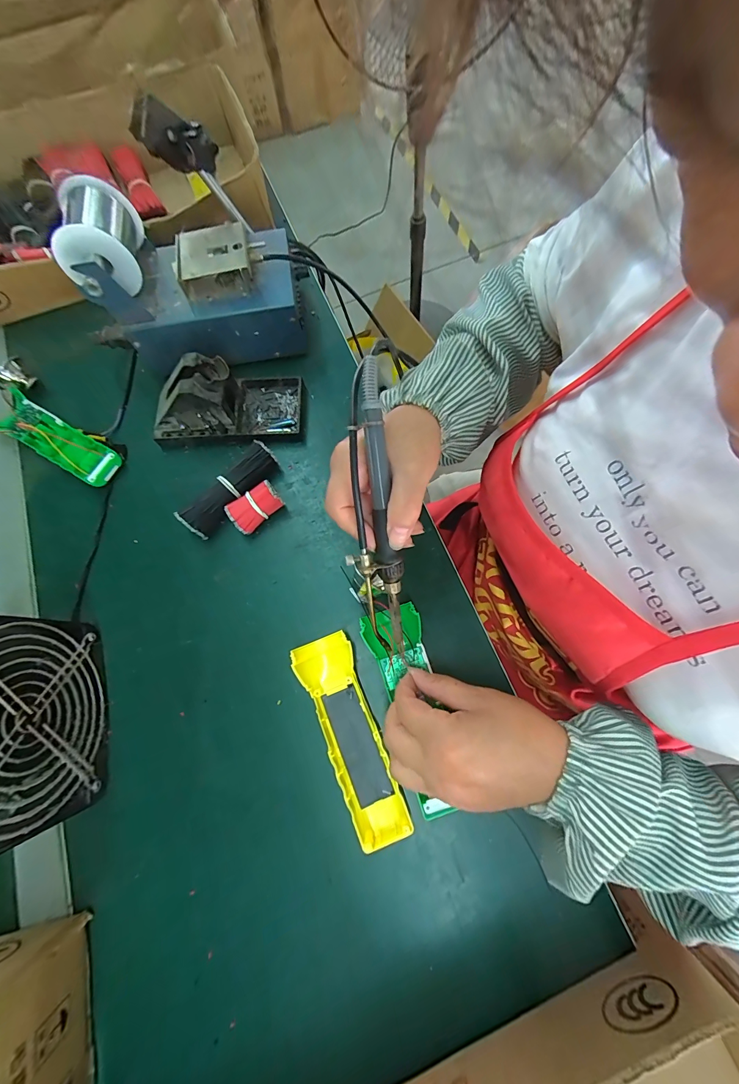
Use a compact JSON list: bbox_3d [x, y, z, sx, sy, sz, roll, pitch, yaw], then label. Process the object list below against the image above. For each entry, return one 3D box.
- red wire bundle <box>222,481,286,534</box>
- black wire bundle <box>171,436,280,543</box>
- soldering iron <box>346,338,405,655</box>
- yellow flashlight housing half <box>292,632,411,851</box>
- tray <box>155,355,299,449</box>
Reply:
[{"bbox_3d":[-0.114,-0.034,0.357,0.050,0.029,0.030,-40,76,-11],"label":"red wire bundle"},{"bbox_3d":[-0.139,-0.052,0.362,0.030,0.034,0.108,41,78,13],"label":"black wire bundle"},{"bbox_3d":[0.003,-0.019,0.248,0.038,0.027,0.209,-7,105,-1],"label":"soldering iron"},{"bbox_3d":[-0.016,0.159,0.300,0.047,0.024,0.160,-22,73,-5],"label":"yellow flashlight housing half"},{"bbox_3d":[-0.152,-0.150,0.372,0.151,0.073,0.075,-3,72,0],"label":"tray"}]

